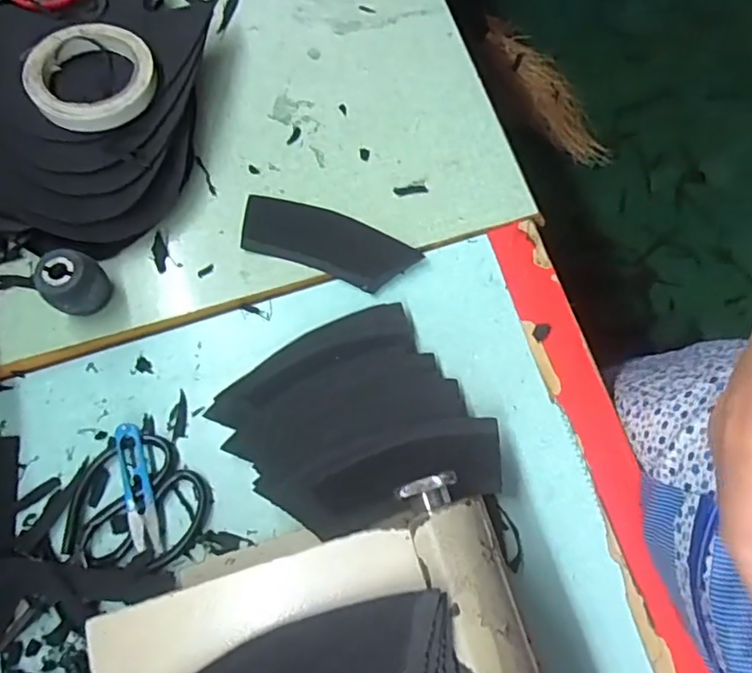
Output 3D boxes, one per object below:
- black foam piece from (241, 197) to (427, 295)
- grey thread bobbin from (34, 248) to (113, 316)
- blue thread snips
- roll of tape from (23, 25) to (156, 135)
[{"bbox_3d":[-0.043,-0.083,0.500,0.156,0.005,0.058,19,75,6],"label":"black foam piece"},{"bbox_3d":[-0.245,-0.041,0.463,0.042,0.050,0.046,0,74,1],"label":"grey thread bobbin"},{"bbox_3d":[-0.189,0.119,0.443,0.021,0.009,0.101,-16,74,-4],"label":"blue thread snips"},{"bbox_3d":[-0.244,-0.225,0.482,0.102,0.020,0.100,0,74,1],"label":"roll of tape"}]

